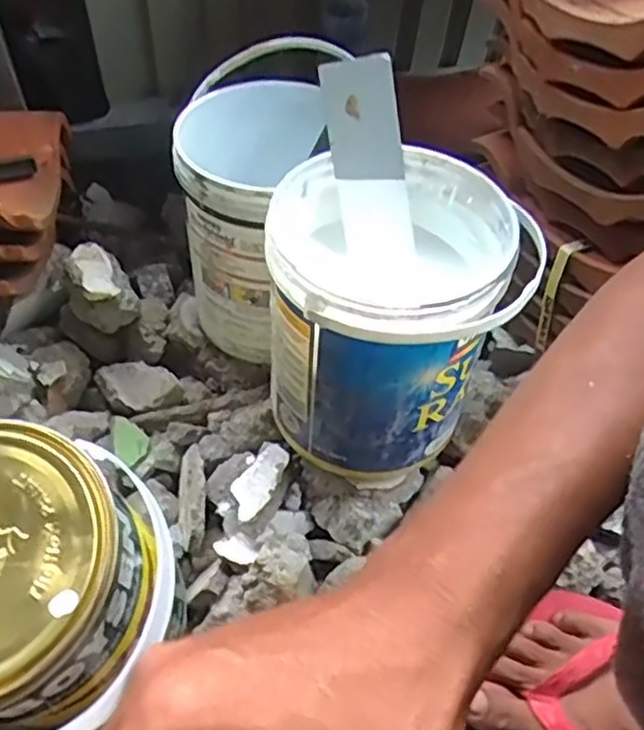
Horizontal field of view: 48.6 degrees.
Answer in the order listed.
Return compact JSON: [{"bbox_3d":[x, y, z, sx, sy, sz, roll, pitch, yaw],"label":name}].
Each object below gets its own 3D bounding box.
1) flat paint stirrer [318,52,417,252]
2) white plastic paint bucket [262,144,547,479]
[{"bbox_3d":[0.036,-0.153,0.542,0.055,0.149,0.011,-15,30,-7],"label":"flat paint stirrer"},{"bbox_3d":[0.051,-0.041,0.549,0.170,0.180,0.185,2,58,-3],"label":"white plastic paint bucket"}]

